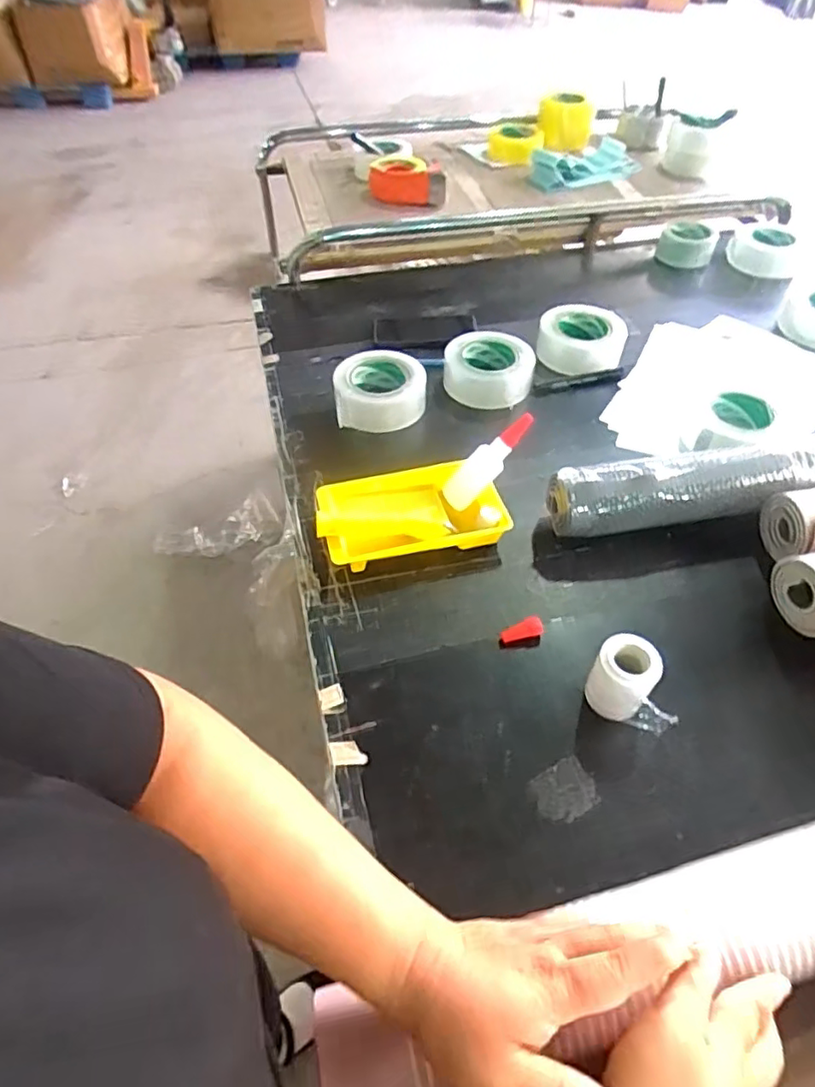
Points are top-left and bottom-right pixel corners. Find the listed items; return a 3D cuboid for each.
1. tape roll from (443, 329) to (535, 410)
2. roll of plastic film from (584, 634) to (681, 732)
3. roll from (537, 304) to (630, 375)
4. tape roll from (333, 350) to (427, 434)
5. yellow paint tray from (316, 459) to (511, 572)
[{"bbox_3d":[0.118,-0.256,0.891,0.124,0.056,0.124,0,50,0],"label":"tape roll"},{"bbox_3d":[0.198,0.127,0.551,0.069,0.070,0.059,19,53,13],"label":"roll of plastic film"},{"bbox_3d":[0.266,-0.308,0.937,0.128,0.052,0.133,16,52,12],"label":"roll"},{"bbox_3d":[-0.038,-0.213,0.856,0.126,0.056,0.129,2,50,1],"label":"tape roll"},{"bbox_3d":[0.000,-0.036,0.699,0.208,0.045,0.122,-10,51,-9],"label":"yellow paint tray"}]

